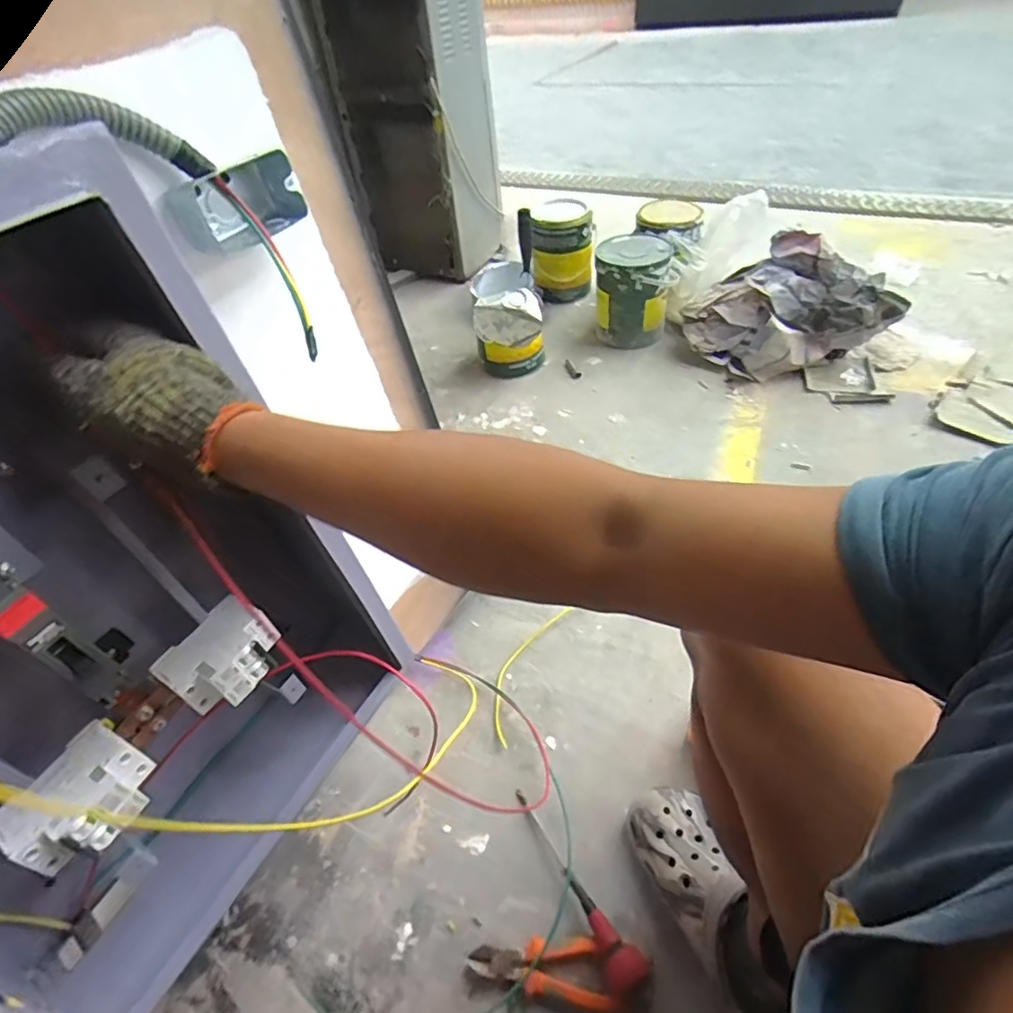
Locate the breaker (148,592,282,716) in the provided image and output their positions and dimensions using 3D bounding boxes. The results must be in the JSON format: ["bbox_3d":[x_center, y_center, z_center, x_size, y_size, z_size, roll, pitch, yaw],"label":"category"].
[{"bbox_3d":[-0.236,0.123,0.478,0.070,0.032,0.086,22,52,26],"label":"breaker"}]

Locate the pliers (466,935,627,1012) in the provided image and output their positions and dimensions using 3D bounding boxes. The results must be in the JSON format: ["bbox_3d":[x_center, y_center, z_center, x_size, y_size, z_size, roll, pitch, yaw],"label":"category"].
[{"bbox_3d":[0.039,0.456,0.572,0.152,0.018,0.050,5,47,12],"label":"pliers"}]

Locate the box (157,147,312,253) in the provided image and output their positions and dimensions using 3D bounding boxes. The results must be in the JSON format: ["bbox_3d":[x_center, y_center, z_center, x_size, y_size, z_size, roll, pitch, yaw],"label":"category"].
[{"bbox_3d":[-0.219,-0.246,0.467,0.055,0.053,0.097,20,51,25],"label":"box"}]

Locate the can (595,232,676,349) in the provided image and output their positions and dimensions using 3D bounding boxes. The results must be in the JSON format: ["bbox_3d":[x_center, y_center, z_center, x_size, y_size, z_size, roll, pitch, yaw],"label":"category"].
[{"bbox_3d":[0.304,-0.510,1.364,0.176,0.198,0.161,8,47,15],"label":"can"}]

